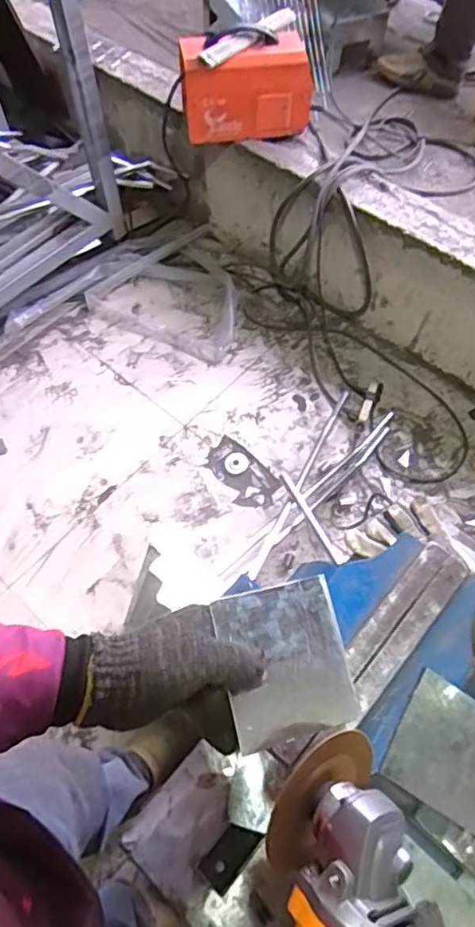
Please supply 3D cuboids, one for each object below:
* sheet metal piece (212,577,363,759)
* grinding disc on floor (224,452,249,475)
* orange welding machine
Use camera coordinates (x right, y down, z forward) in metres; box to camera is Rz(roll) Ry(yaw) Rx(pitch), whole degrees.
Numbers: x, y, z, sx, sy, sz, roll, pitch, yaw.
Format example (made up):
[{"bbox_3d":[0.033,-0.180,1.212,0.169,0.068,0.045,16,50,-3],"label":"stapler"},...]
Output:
[{"bbox_3d":[0.039,0.151,0.446,0.098,0.009,0.110,-10,81,-21],"label":"sheet metal piece"},{"bbox_3d":[-0.002,0.000,1.563,0.063,0.009,0.058,-1,61,1],"label":"grinding disc on floor"},{"bbox_3d":[0.016,-0.962,1.478,0.325,0.221,0.136,-7,61,-3],"label":"orange welding machine"}]

